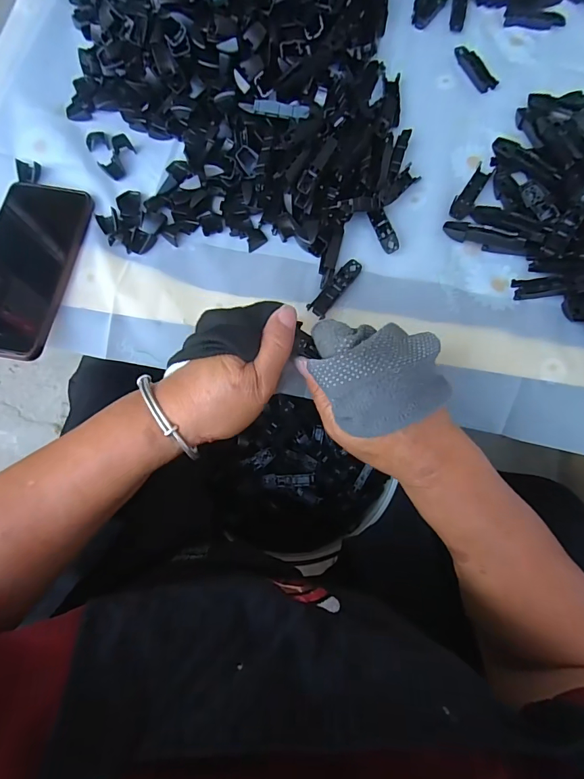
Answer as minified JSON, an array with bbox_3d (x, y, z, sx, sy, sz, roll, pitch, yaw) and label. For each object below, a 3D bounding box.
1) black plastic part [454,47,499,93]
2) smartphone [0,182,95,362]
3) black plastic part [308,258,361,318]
[{"bbox_3d":[0.193,-0.341,0.438,0.020,0.006,0.064,-25,76,-8],"label":"black plastic part"},{"bbox_3d":[-0.239,-0.112,0.368,0.084,0.007,0.170,13,74,-1],"label":"smartphone"},{"bbox_3d":[0.039,-0.090,0.363,0.016,0.008,0.062,37,77,9],"label":"black plastic part"}]

